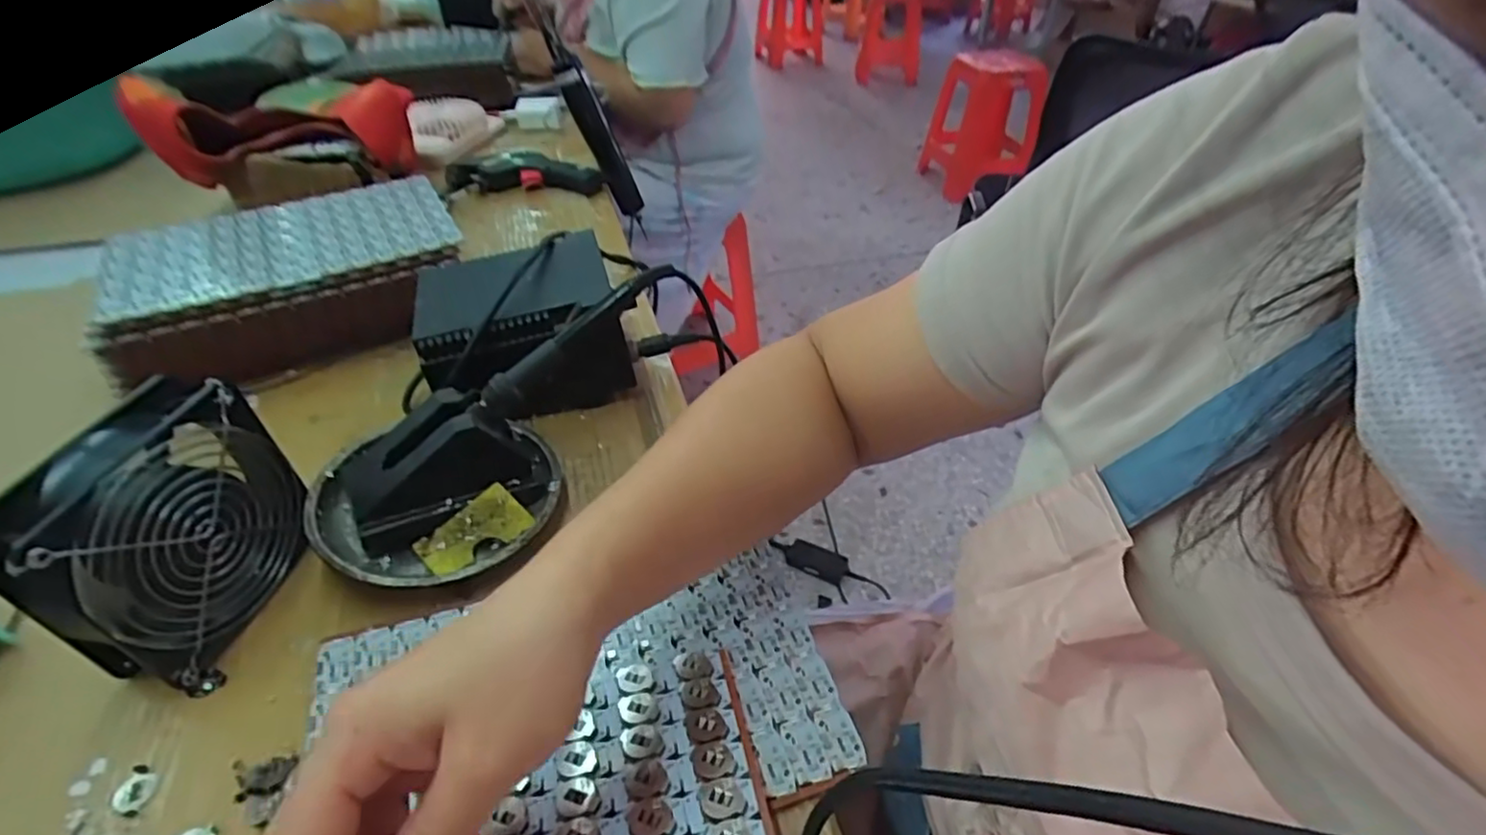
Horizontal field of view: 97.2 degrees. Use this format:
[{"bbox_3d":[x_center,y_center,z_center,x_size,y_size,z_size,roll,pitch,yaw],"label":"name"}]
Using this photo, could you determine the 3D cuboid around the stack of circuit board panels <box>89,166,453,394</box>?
[{"bbox_3d":[-0.373,-0.117,0.553,0.252,0.073,0.151,-20,46,-22],"label":"stack of circuit board panels"}]

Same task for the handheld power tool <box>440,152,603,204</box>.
[{"bbox_3d":[-0.263,-0.290,0.782,0.178,0.027,0.083,-9,43,-11],"label":"handheld power tool"}]

